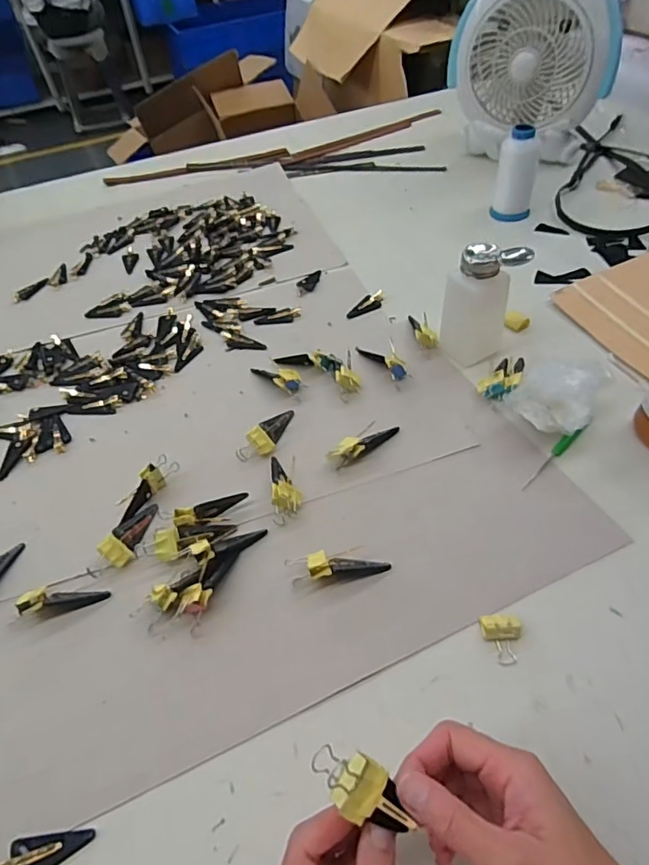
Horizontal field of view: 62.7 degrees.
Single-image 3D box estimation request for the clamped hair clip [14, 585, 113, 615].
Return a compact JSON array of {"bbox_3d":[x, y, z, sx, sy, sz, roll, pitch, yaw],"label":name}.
[{"bbox_3d":[-0.216,0.139,0.445,0.068,0.012,0.018,0,48,-12],"label":"clamped hair clip"}]

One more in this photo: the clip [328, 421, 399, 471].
[{"bbox_3d":[0.040,0.009,0.535,0.079,0.022,0.020,-31,53,-20],"label":"clip"}]

